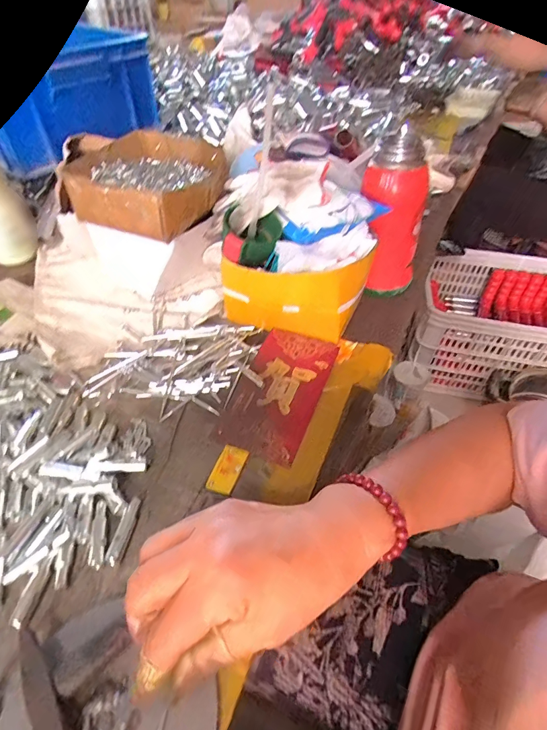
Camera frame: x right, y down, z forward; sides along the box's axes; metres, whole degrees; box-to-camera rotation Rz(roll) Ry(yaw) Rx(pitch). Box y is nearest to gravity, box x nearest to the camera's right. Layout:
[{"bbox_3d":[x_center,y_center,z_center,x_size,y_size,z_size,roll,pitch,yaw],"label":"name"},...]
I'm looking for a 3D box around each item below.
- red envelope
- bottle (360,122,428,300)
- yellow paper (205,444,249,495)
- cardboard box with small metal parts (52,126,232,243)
[{"bbox_3d":[0.007,0.024,0.413,0.086,0.007,0.162,16,52,16],"label":"red envelope"},{"bbox_3d":[0.146,-0.178,0.479,0.071,0.175,0.064,-8,46,-6],"label":"bottle"},{"bbox_3d":[-0.042,0.095,0.351,0.025,0.004,0.045,14,48,14],"label":"yellow paper"},{"bbox_3d":[-0.171,-0.247,0.515,0.195,0.059,0.176,19,49,17],"label":"cardboard box with small metal parts"}]

